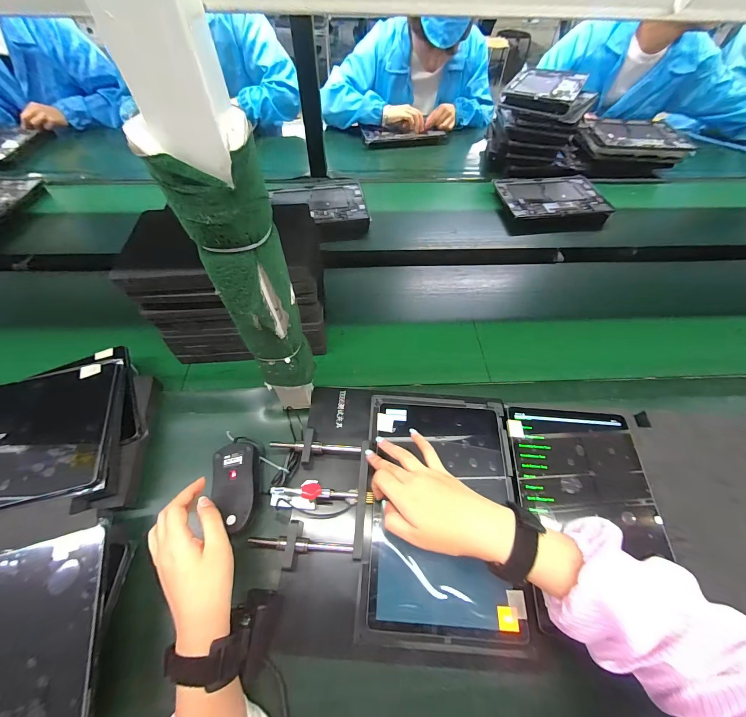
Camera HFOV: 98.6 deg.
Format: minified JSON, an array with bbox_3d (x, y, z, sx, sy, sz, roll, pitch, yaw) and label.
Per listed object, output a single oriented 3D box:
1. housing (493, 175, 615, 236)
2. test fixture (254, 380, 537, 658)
[{"bbox_3d":[0.456,-0.402,0.817,0.268,0.035,0.202,-3,56,-3],"label":"housing"},{"bbox_3d":[0.028,0.179,0.402,0.297,0.051,0.295,4,56,1],"label":"test fixture"}]

